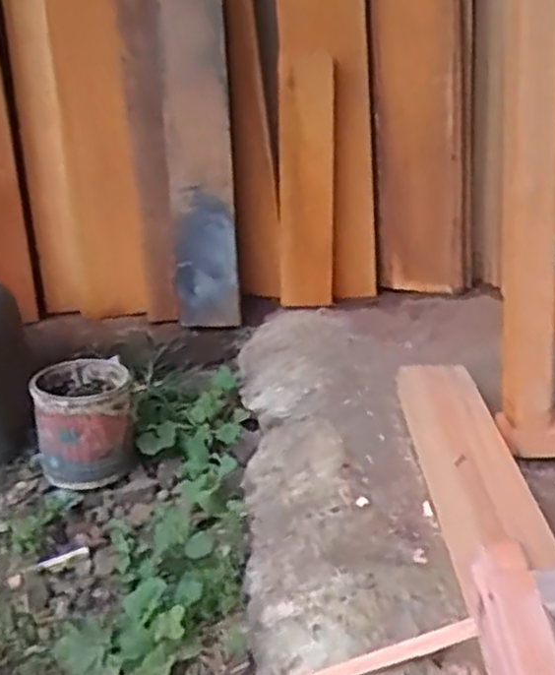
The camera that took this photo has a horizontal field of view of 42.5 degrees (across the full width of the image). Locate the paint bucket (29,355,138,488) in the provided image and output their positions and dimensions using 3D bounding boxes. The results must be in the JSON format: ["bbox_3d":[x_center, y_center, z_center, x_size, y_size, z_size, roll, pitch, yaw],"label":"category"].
[{"bbox_3d":[-0.372,0.154,1.392,0.181,0.176,0.191,-12,28,-14],"label":"paint bucket"}]

